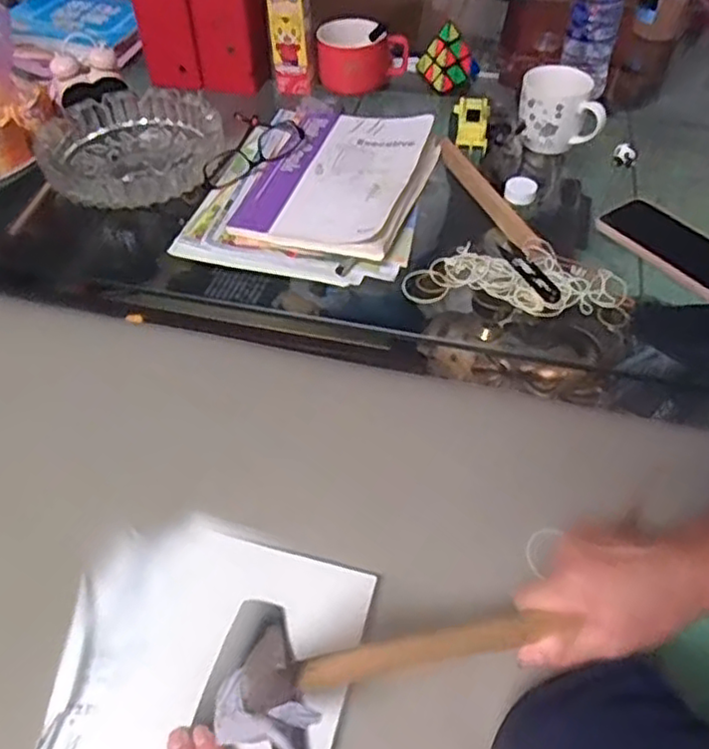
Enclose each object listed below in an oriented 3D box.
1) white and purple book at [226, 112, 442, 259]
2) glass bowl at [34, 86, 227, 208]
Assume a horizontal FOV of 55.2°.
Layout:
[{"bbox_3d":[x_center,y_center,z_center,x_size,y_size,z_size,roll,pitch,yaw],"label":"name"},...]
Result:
[{"bbox_3d":[-0.017,-0.233,0.777,0.184,0.024,0.265,12,49,13],"label":"white and purple book"},{"bbox_3d":[-0.262,-0.266,0.811,0.205,0.053,0.214,-1,47,1],"label":"glass bowl"}]

